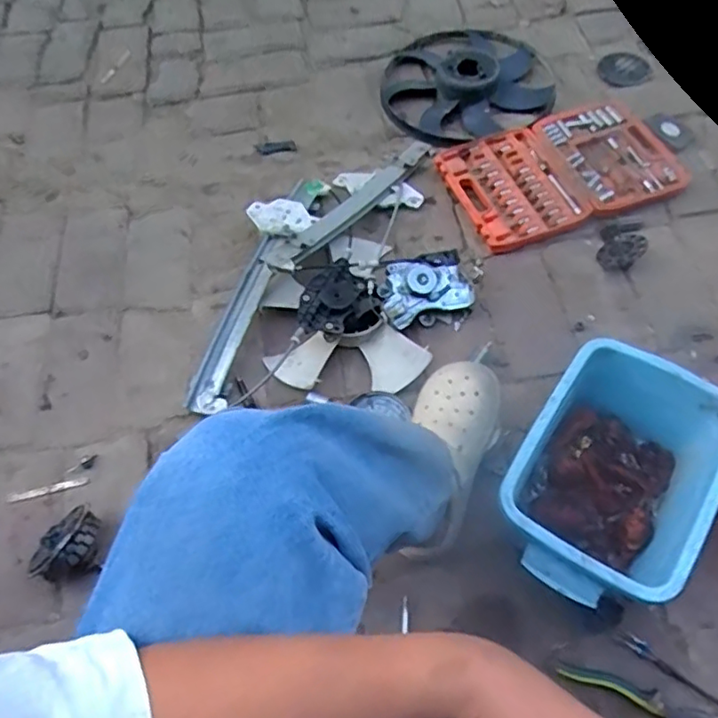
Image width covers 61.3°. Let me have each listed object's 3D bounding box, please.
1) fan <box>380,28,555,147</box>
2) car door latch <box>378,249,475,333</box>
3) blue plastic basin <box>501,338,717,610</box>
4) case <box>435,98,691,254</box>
[{"bbox_3d":[0.216,-0.560,1.192,0.324,0.056,0.312,-2,60,3],"label":"fan"},{"bbox_3d":[0.101,-0.109,0.936,0.138,0.040,0.096,-15,90,-12],"label":"car door latch"},{"bbox_3d":[0.292,0.149,0.728,0.195,0.162,0.285,30,67,19],"label":"blue plastic basin"},{"bbox_3d":[0.362,-0.336,1.081,0.394,0.029,0.247,-21,61,-8],"label":"case"}]

